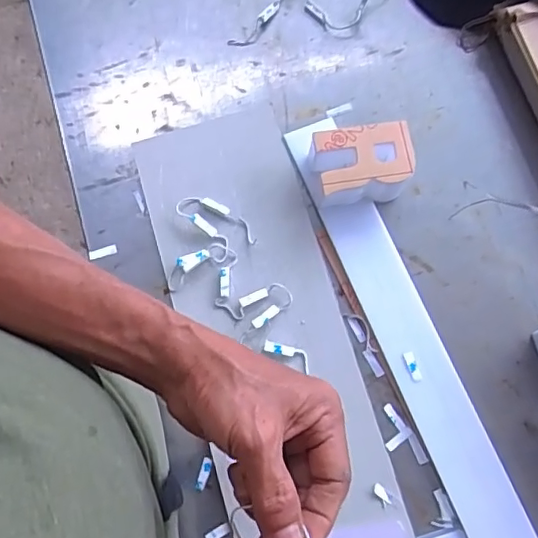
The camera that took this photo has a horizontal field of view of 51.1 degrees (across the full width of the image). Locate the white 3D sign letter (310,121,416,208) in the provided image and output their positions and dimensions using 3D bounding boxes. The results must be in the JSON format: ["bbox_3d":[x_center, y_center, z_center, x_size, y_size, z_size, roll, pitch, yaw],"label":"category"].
[{"bbox_3d":[0.083,-0.091,0.497,0.081,0.048,0.054,-10,77,2],"label":"white 3D sign letter"}]

